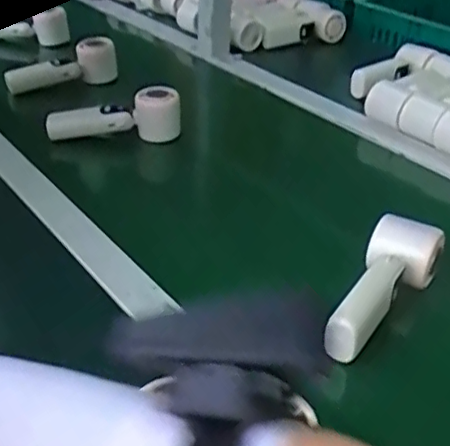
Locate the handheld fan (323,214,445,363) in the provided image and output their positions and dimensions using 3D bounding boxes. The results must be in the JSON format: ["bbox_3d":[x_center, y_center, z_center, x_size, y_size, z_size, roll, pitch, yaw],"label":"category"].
[{"bbox_3d":[0.135,0.052,0.518,0.058,0.047,0.161,16,35,22],"label":"handheld fan"}]

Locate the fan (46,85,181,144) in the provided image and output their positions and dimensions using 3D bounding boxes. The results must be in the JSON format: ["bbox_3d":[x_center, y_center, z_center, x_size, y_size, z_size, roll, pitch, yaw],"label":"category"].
[{"bbox_3d":[-0.134,-0.125,0.776,0.164,0.077,0.050,-10,34,-17],"label":"fan"}]

